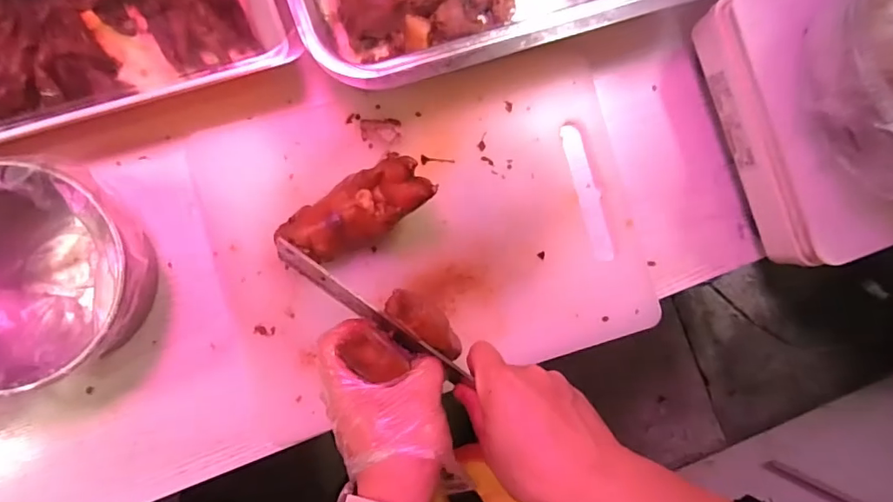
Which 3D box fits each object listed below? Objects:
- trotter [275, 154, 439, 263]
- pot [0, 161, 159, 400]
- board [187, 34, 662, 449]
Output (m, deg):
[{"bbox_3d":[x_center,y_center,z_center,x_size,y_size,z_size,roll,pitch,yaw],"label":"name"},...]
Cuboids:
[{"bbox_3d":[-0.075,-0.036,0.440,0.132,0.037,0.054,-25,91,17],"label":"trotter"},{"bbox_3d":[-0.335,0.021,0.422,0.172,0.093,0.167,0,88,-7],"label":"pot"},{"bbox_3d":[-0.013,-0.030,0.499,0.404,0.012,0.317,-16,90,-8],"label":"board"}]

